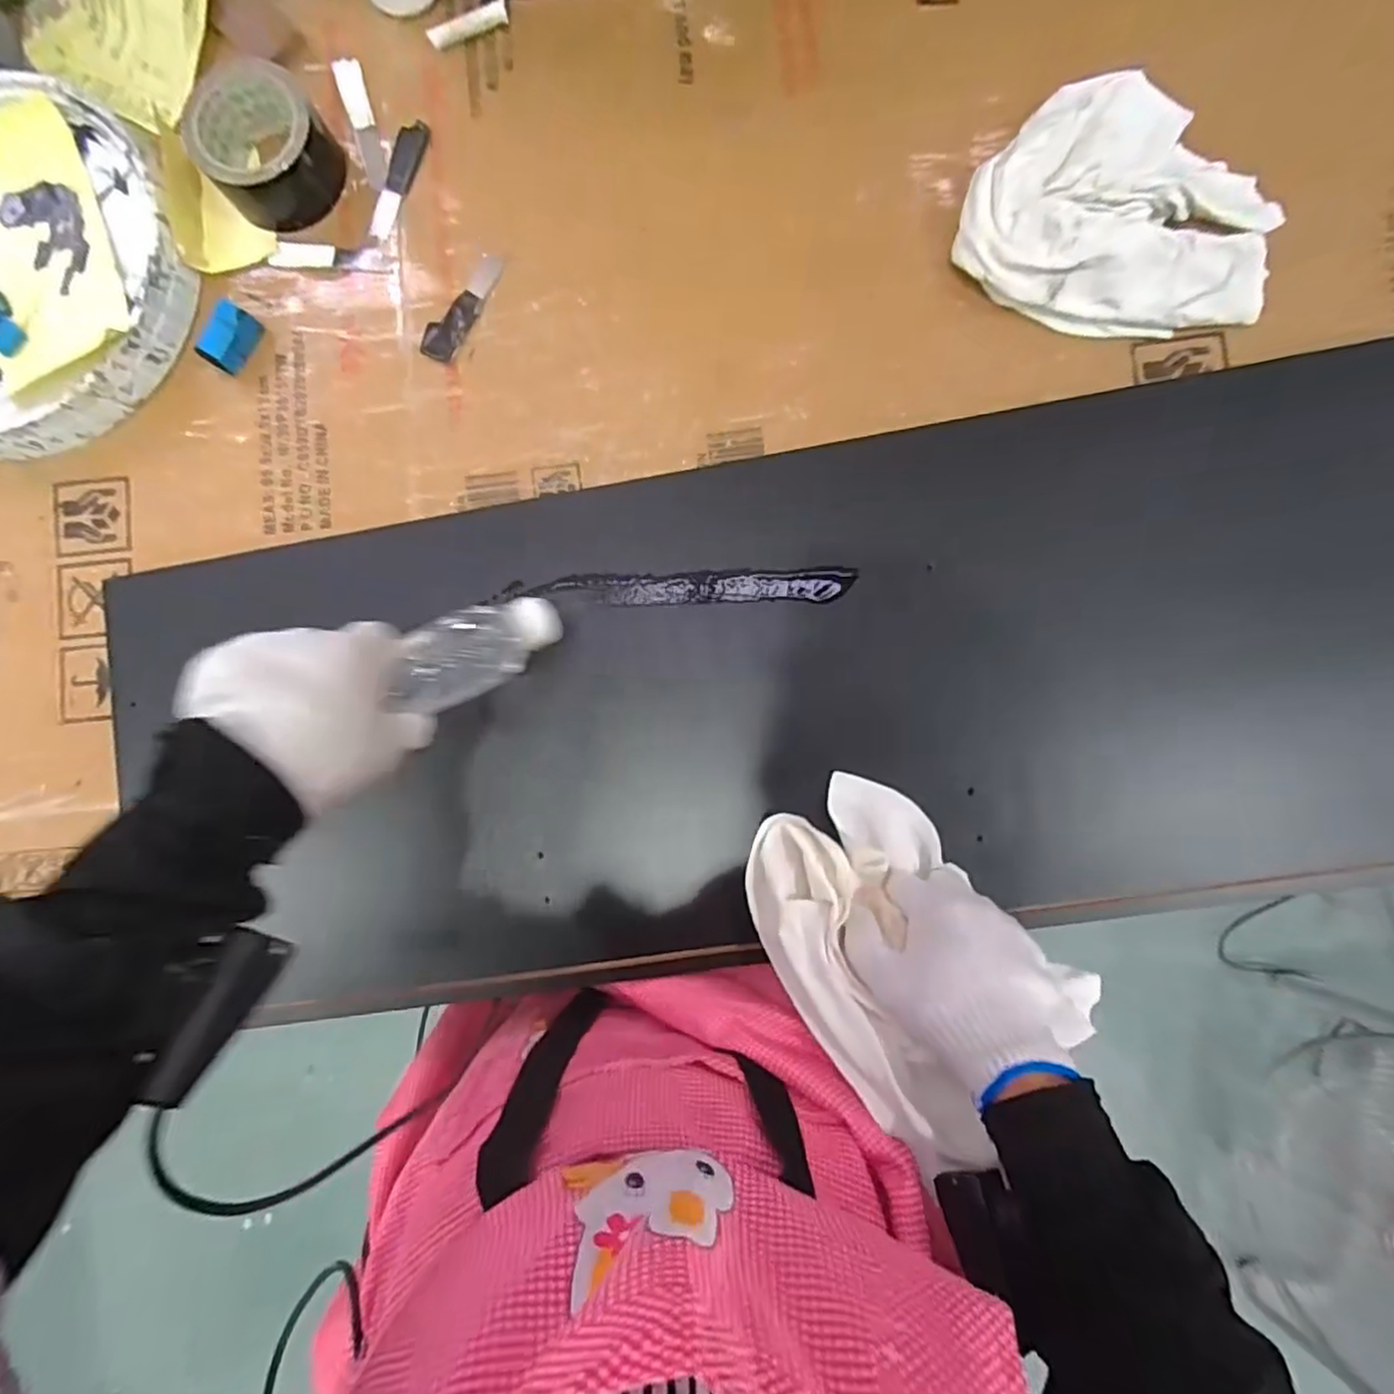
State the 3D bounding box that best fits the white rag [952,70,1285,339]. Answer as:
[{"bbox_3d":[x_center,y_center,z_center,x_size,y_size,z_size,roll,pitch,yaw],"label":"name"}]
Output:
[{"bbox_3d":[0.309,-0.340,0.474,0.212,0.048,0.182,36,92,3],"label":"white rag"}]

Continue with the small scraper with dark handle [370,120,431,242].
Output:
[{"bbox_3d":[-0.241,-0.418,0.541,0.023,0.004,0.096,19,91,3],"label":"small scraper with dark handle"}]

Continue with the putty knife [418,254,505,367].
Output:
[{"bbox_3d":[-0.182,-0.305,0.523,0.028,0.004,0.094,33,92,3],"label":"putty knife"}]

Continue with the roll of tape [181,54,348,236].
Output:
[{"bbox_3d":[-0.337,-0.431,0.524,0.095,0.049,0.094,0,87,5],"label":"roll of tape"}]

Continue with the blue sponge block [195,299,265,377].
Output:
[{"bbox_3d":[-0.373,-0.286,0.535,0.019,0.028,0.048,28,91,3],"label":"blue sponge block"}]

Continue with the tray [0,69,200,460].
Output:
[{"bbox_3d":[-0.557,-0.345,0.536,0.283,0.055,0.280,0,90,4],"label":"tray"}]

